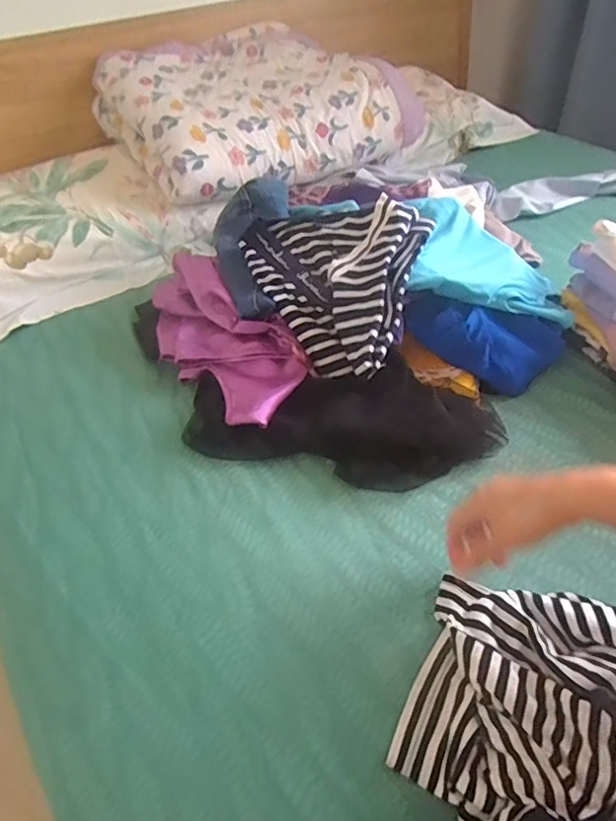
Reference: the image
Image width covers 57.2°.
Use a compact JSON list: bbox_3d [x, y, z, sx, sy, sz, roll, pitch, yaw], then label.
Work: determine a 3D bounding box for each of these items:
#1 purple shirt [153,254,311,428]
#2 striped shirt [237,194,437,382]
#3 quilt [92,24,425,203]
[{"bbox_3d":[-0.116,-0.105,0.759,0.130,0.084,0.316,-28,47,-24],"label":"purple shirt"},{"bbox_3d":[0.011,-0.170,0.745,0.251,0.127,0.224,13,45,19],"label":"striped shirt"},{"bbox_3d":[-0.100,-0.634,1.145,0.554,0.166,0.423,-27,46,-23],"label":"quilt"}]

